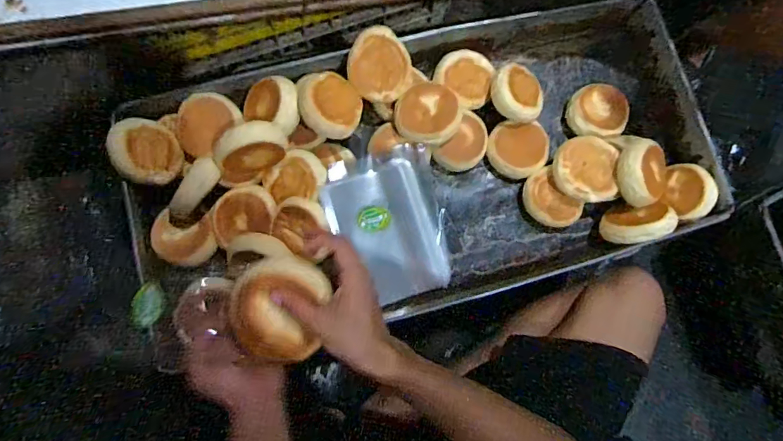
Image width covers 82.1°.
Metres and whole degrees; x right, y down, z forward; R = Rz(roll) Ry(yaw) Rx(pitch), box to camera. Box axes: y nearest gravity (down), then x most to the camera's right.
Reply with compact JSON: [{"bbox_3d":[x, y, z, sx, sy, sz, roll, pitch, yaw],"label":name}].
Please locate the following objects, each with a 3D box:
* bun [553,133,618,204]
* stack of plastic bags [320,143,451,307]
[{"bbox_3d":[0.283,-0.074,0.658,0.083,0.030,0.093,-4,88,13],"label":"bun"},{"bbox_3d":[-0.002,0.008,0.647,0.160,0.034,0.209,-14,83,-6],"label":"stack of plastic bags"}]

